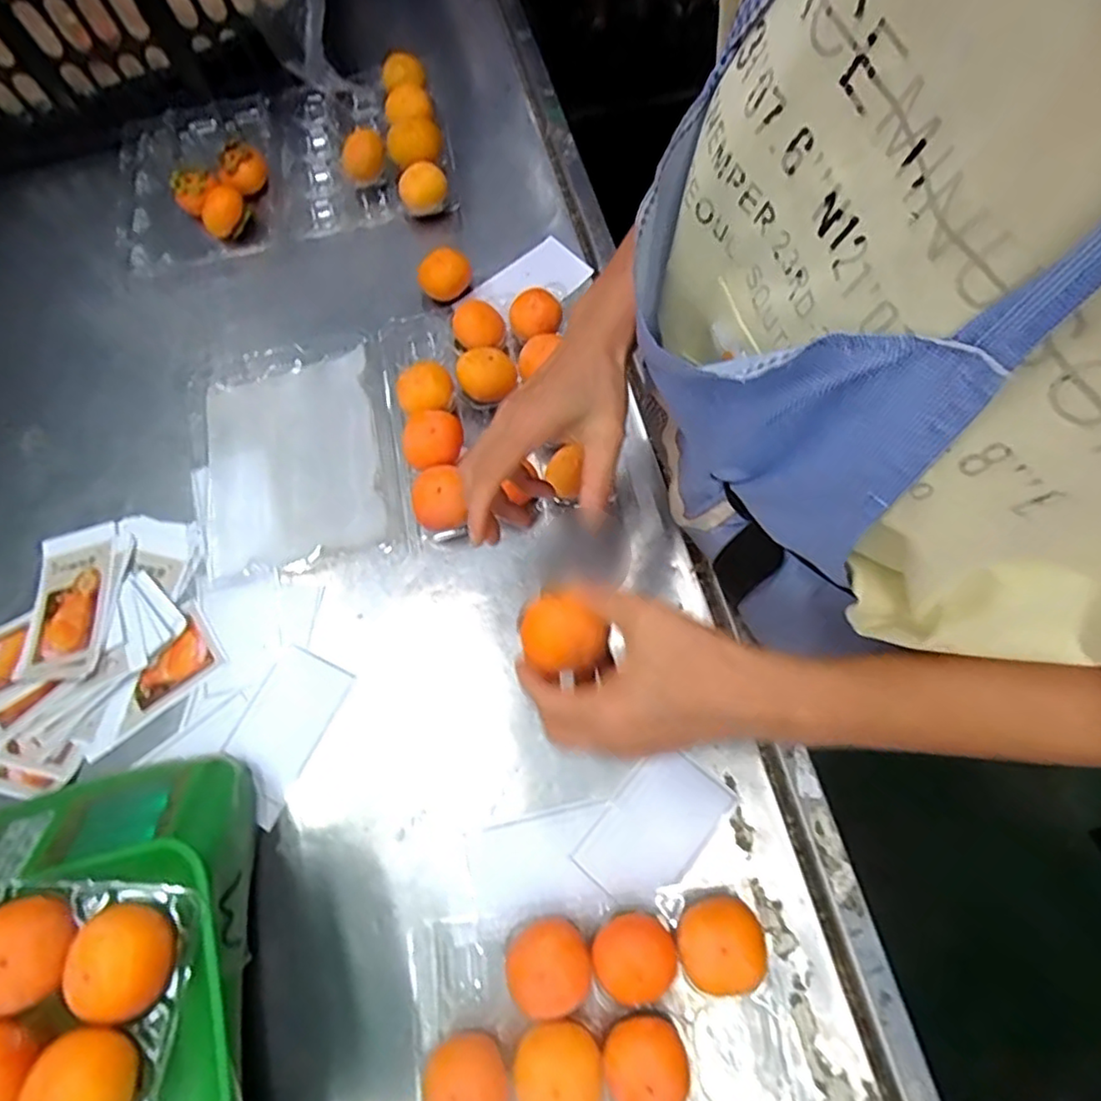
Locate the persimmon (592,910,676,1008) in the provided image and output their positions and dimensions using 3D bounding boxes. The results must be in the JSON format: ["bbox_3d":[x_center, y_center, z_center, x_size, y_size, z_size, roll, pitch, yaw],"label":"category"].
[{"bbox_3d":[0.051,0.247,0.388,0.045,0.039,0.045,-1,68,2],"label":"persimmon"}]

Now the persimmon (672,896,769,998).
[{"bbox_3d":[0.103,0.243,0.391,0.050,0.043,0.050,-1,68,2],"label":"persimmon"}]

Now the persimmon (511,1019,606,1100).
[{"bbox_3d":[0.006,0.307,0.371,0.051,0.035,0.050,-1,68,2],"label":"persimmon"}]

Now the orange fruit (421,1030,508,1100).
[{"bbox_3d":[-0.048,0.307,0.367,0.046,0.043,0.044,-26,69,-8],"label":"orange fruit"}]

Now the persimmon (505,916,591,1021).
[{"bbox_3d":[-0.001,0.258,0.395,0.049,0.043,0.049,-27,69,-8],"label":"persimmon"}]

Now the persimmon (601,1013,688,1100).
[{"bbox_3d":[0.055,0.301,0.371,0.045,0.041,0.047,-1,68,2],"label":"persimmon"}]

